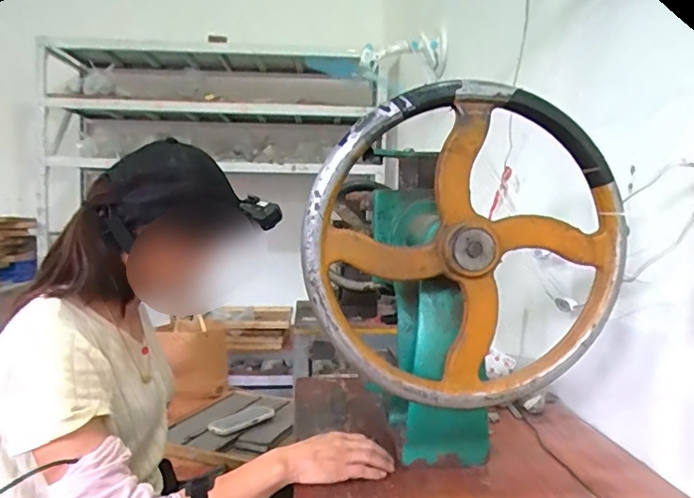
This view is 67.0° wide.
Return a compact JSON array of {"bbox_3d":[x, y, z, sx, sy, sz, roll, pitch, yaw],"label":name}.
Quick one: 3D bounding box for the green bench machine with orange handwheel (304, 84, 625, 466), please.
[{"bbox_3d":[0.139,0.046,0.741,0.383,0.469,0.255,1,4,-2],"label":"green bench machine with orange handwheel"}]

